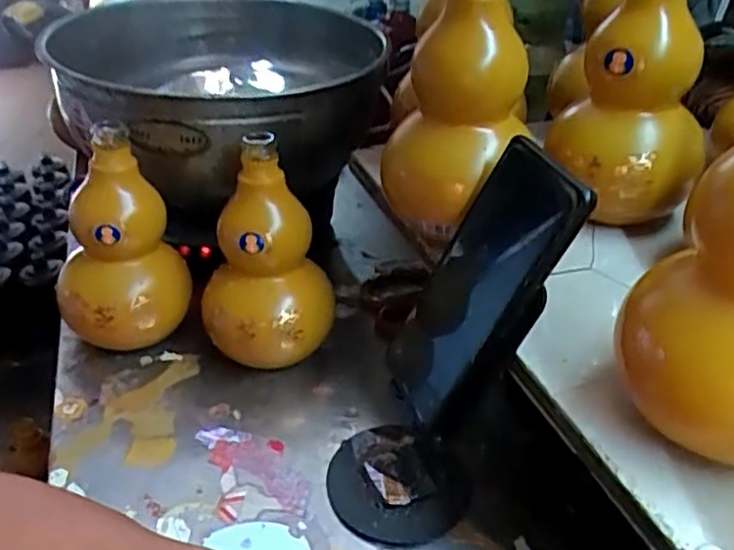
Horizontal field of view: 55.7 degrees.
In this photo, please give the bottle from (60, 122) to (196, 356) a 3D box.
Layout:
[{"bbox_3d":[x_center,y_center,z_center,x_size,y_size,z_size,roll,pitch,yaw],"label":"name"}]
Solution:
[{"bbox_3d":[-0.188,-0.016,0.525,0.076,0.165,0.088,20,41,30],"label":"bottle"}]

